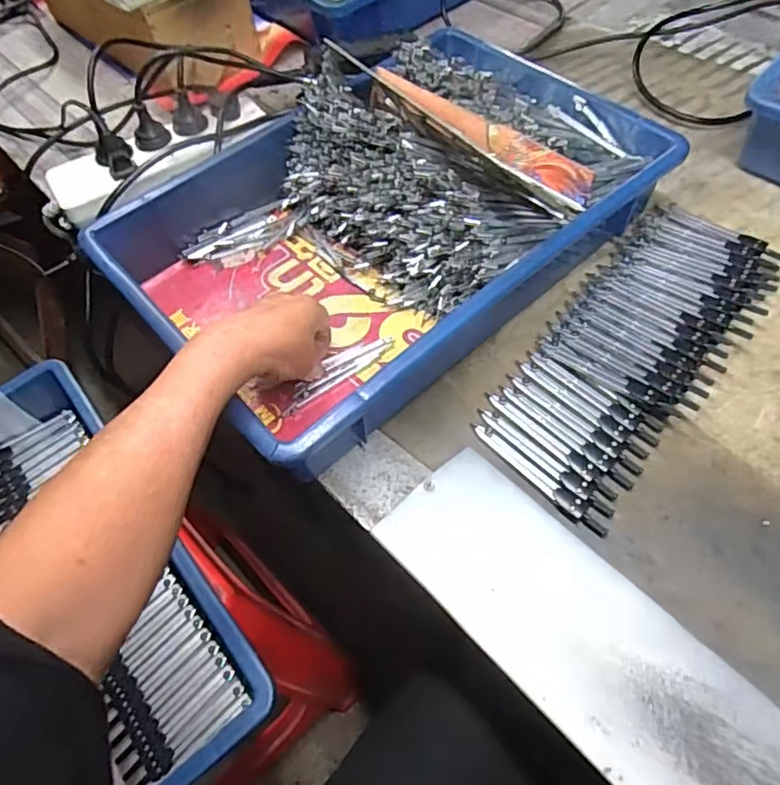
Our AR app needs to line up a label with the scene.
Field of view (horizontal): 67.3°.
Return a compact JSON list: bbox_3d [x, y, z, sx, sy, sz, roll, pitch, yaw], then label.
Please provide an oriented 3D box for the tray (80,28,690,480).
[{"bbox_3d":[0.001,-0.155,0.492,0.416,0.098,0.276,-37,62,-17],"label":"tray"}]

